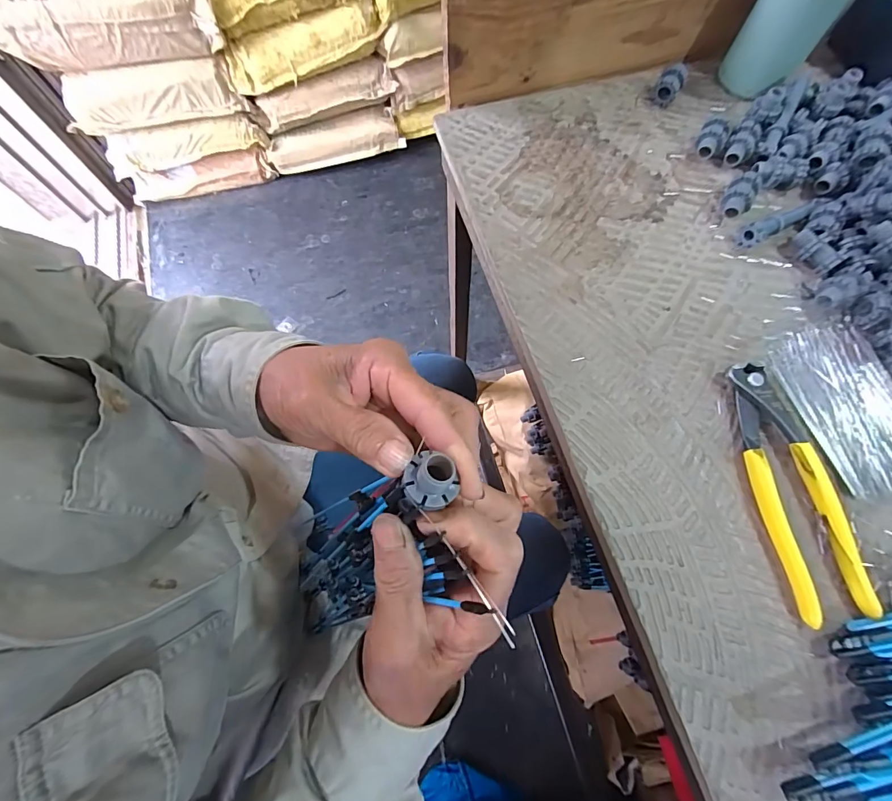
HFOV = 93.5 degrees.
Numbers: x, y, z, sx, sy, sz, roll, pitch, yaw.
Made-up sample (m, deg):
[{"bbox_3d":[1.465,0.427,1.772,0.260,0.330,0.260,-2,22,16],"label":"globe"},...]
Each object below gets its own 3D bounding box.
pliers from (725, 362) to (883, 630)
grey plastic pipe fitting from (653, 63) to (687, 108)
[{"bbox_3d":[0.227,0.054,0.277,0.047,0.014,0.161,-8,70,-2],"label":"pliers"},{"bbox_3d":[0.217,-0.306,0.405,0.021,0.018,0.040,28,73,11],"label":"grey plastic pipe fitting"}]

